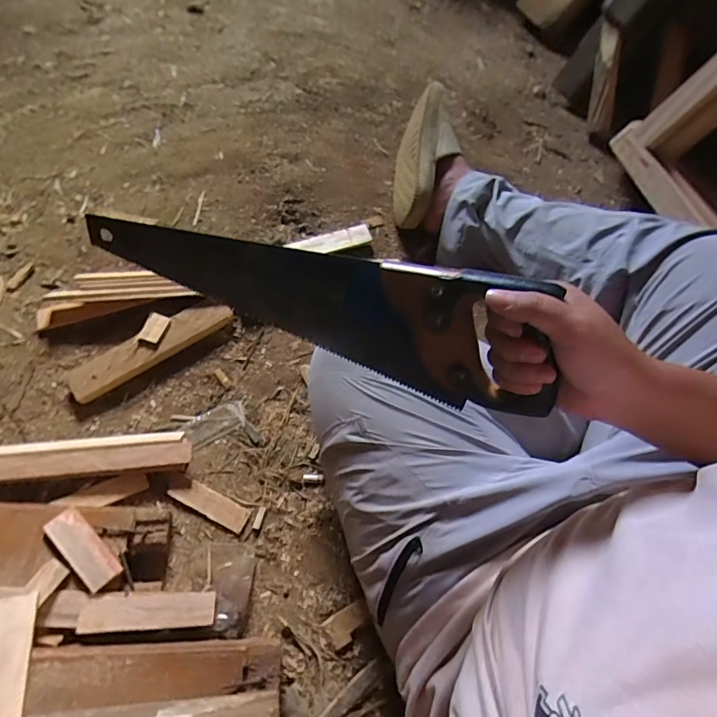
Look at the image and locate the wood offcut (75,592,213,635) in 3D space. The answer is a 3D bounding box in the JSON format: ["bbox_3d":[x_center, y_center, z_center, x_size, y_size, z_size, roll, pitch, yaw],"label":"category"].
[{"bbox_3d":[-0.242,0.293,0.552,0.142,0.008,0.038,8,53,-19],"label":"wood offcut"}]

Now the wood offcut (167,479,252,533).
[{"bbox_3d":[-0.202,0.198,0.648,0.109,0.006,0.034,25,67,8],"label":"wood offcut"}]

